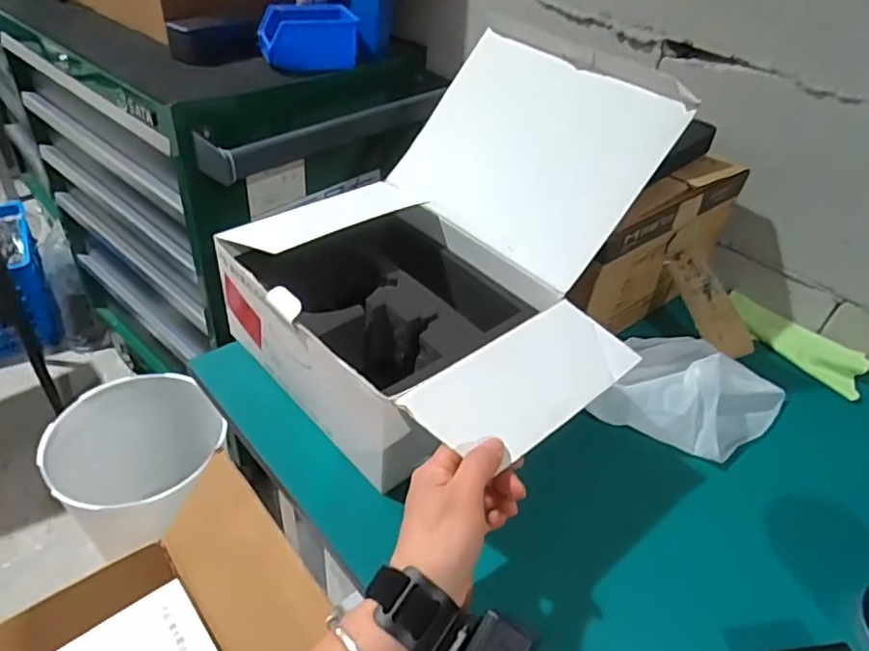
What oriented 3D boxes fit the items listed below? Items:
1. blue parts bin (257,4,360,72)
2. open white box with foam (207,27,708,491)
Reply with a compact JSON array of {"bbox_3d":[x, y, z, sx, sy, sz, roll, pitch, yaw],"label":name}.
[{"bbox_3d":[-0.193,-0.442,0.926,0.145,0.072,0.089,-8,42,-16],"label":"blue parts bin"},{"bbox_3d":[0.040,-0.072,0.559,0.351,0.239,0.327,-30,52,-35],"label":"open white box with foam"}]

